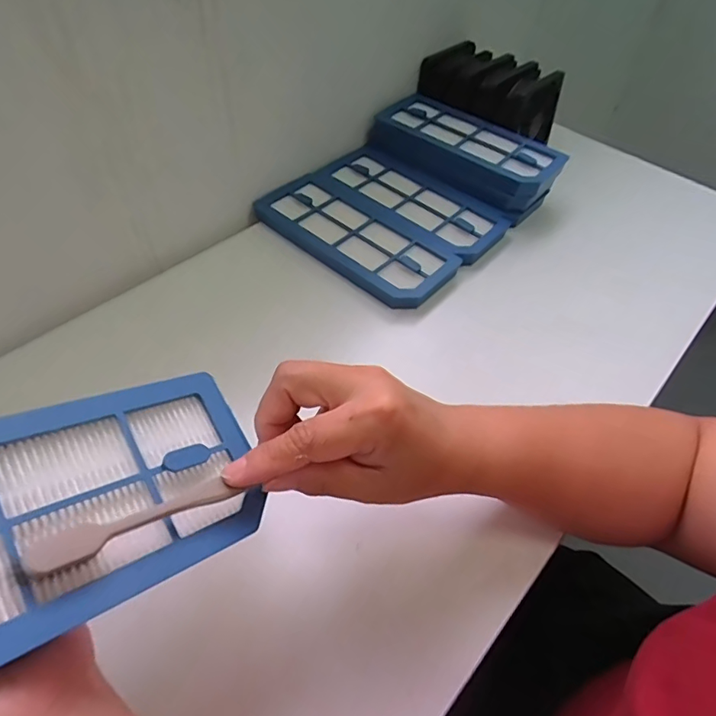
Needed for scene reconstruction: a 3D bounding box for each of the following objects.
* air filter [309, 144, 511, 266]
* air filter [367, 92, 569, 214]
[{"bbox_3d":[0.052,-0.174,0.537,0.213,0.022,0.091,35,58,22],"label":"air filter"},{"bbox_3d":[0.124,-0.235,0.555,0.202,0.042,0.093,36,58,22],"label":"air filter"}]

